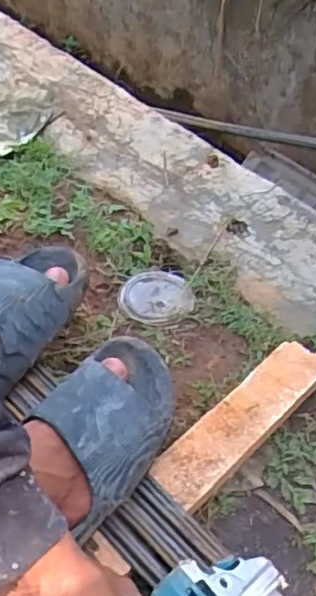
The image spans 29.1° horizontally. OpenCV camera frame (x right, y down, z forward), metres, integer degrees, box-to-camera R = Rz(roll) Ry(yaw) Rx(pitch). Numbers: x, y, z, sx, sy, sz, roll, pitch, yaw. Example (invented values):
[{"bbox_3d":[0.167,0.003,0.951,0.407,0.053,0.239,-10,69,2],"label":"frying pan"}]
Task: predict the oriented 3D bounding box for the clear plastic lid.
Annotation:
[{"bbox_3d":[-0.002,-0.001,0.748,0.088,0.005,0.084,1,50,-1],"label":"clear plastic lid"}]

